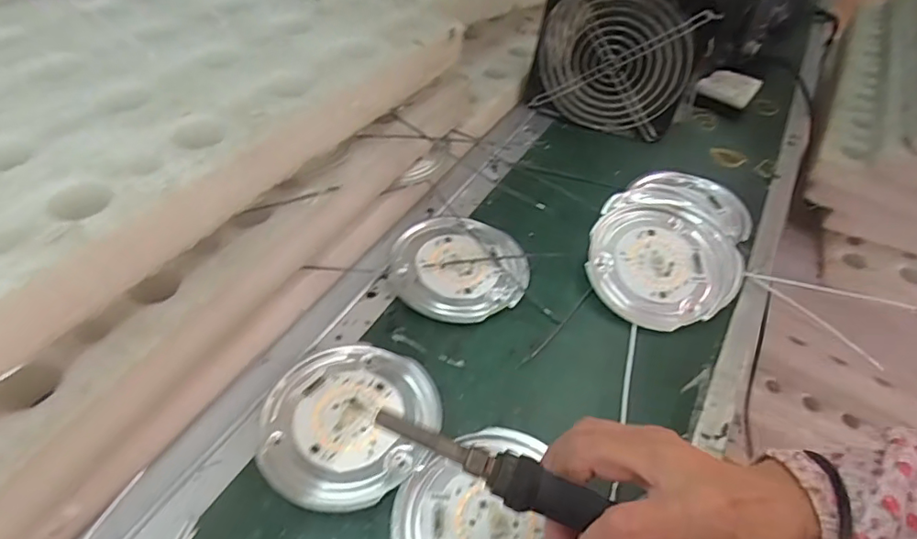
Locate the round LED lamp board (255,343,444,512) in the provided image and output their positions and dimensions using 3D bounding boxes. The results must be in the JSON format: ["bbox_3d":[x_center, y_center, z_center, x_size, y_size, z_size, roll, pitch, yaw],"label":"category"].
[{"bbox_3d":[-0.067,0.091,0.329,0.100,0.008,0.104,3,48,-3],"label":"round LED lamp board"}]

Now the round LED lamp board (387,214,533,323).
[{"bbox_3d":[0.001,-0.004,0.422,0.104,0.009,0.101,3,48,-3],"label":"round LED lamp board"}]

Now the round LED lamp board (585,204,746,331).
[{"bbox_3d":[0.161,-0.004,0.422,0.118,0.011,0.107,16,65,4],"label":"round LED lamp board"}]

